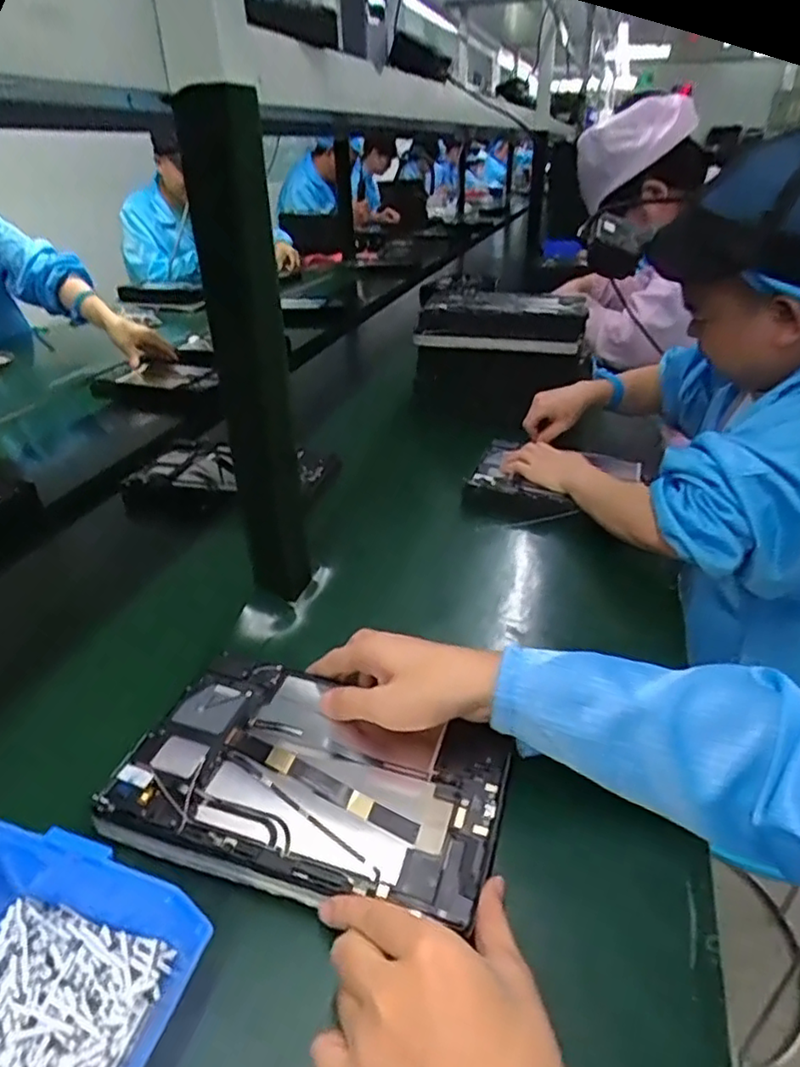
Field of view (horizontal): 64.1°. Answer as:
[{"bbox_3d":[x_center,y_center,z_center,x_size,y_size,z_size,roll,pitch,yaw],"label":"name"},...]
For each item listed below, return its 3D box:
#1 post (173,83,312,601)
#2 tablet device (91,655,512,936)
[{"bbox_3d":[-0.114,-0.112,0.511,0.054,0.396,0.049,-9,32,-13],"label":"post"},{"bbox_3d":[-0.057,0.159,0.420,0.239,0.016,0.151,11,33,19],"label":"tablet device"}]

